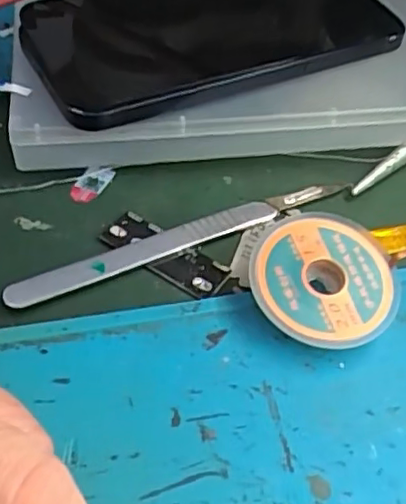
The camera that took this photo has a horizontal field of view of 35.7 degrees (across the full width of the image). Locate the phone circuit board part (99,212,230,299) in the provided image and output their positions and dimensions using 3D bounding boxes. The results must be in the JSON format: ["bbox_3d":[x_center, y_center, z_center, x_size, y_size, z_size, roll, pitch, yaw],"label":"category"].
[{"bbox_3d":[-0.013,0.000,0.210,0.044,0.005,0.016,28,51,18],"label":"phone circuit board part"}]

